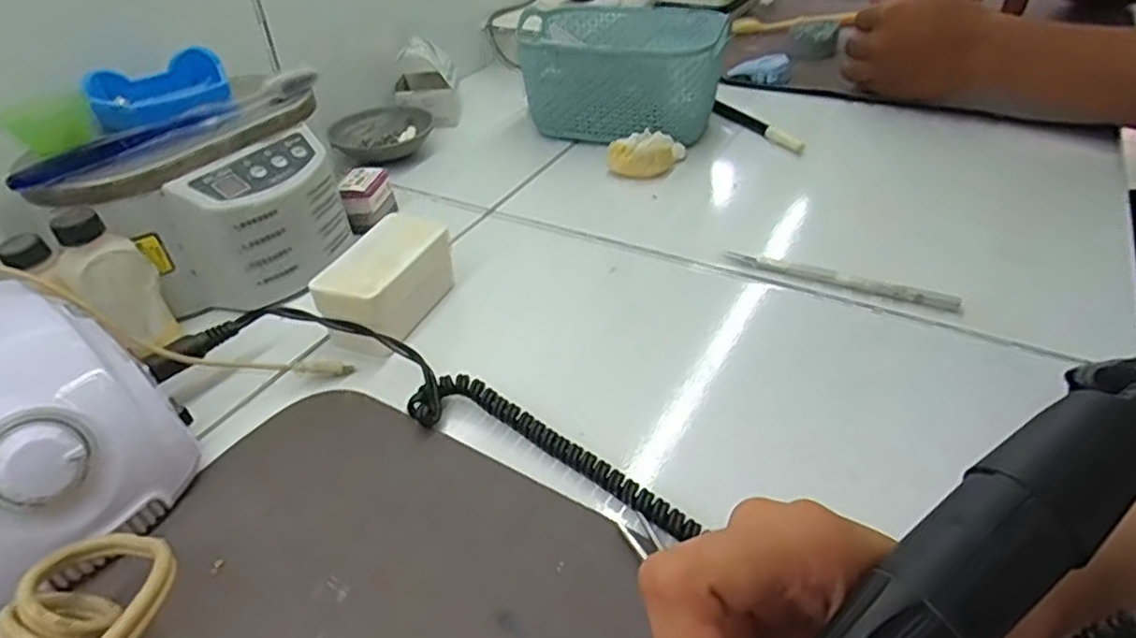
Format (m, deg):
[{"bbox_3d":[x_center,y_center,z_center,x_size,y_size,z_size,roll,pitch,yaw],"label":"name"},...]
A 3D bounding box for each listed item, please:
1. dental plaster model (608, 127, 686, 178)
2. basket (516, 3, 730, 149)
[{"bbox_3d":[0.062,-0.130,0.544,0.049,0.024,0.048,-1,39,1],"label":"dental plaster model"},{"bbox_3d":[0.048,-0.212,0.593,0.170,0.086,0.111,16,42,24],"label":"basket"}]

